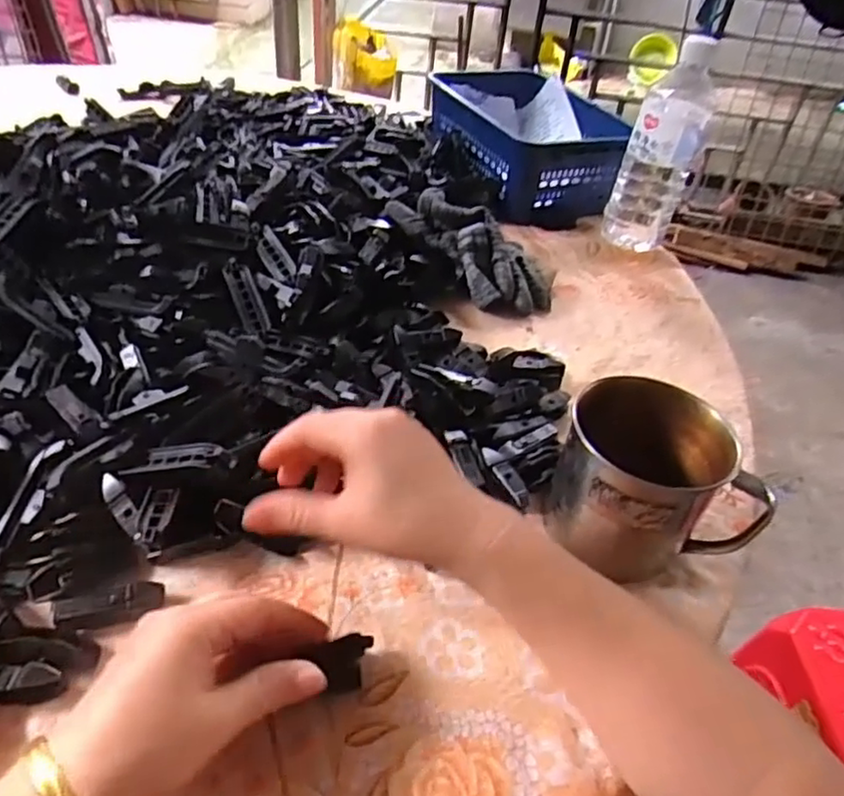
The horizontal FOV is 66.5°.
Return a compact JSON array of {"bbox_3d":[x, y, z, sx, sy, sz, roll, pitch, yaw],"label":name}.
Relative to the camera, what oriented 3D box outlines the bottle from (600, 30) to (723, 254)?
[{"bbox_3d":[0.230,-0.234,0.624,0.067,0.189,0.054,19,45,13],"label":"bottle"}]

